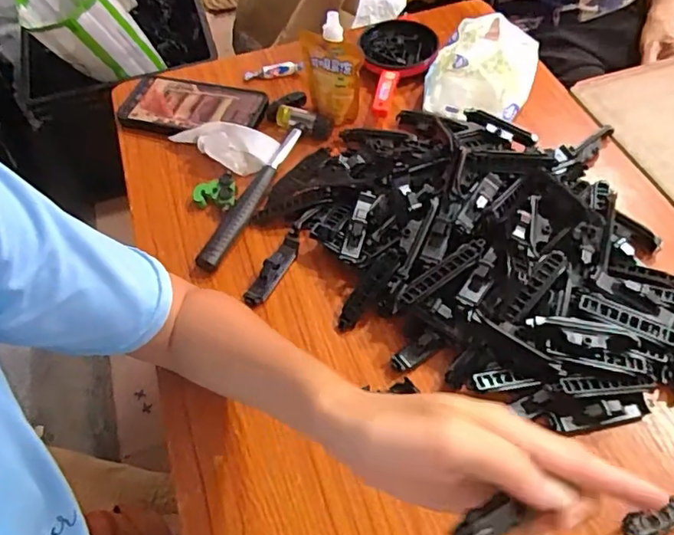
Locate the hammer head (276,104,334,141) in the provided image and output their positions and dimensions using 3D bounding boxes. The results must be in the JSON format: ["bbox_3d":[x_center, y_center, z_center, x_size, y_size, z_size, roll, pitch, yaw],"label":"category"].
[{"bbox_3d":[-0.035,-0.160,0.603,0.064,0.019,0.027,17,55,1],"label":"hammer head"}]

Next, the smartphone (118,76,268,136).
[{"bbox_3d":[-0.167,-0.179,0.627,0.167,0.015,0.084,15,58,14],"label":"smartphone"}]

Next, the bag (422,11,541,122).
[{"bbox_3d":[0.158,-0.221,0.606,0.108,0.057,0.130,18,58,15],"label":"bag"}]

